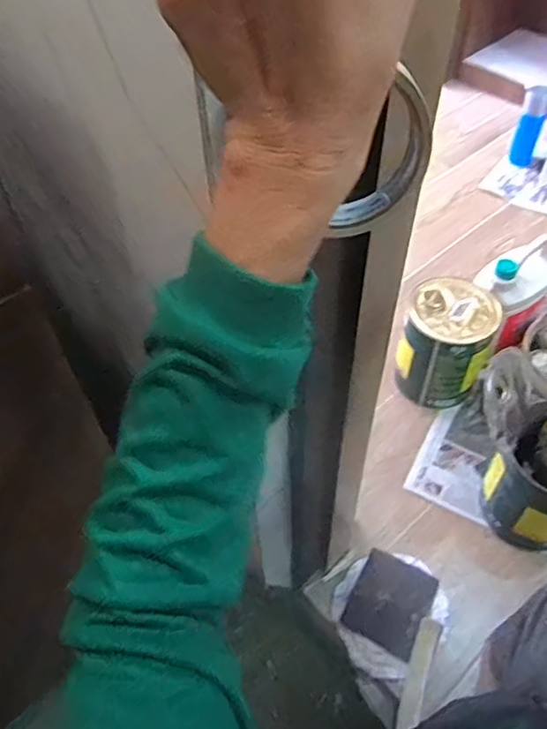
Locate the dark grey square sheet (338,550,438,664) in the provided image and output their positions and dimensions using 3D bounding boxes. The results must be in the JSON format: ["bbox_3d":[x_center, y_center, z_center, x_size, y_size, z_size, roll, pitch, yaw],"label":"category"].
[{"bbox_3d":[0.185,0.370,0.907,0.112,0.014,0.134,24,57,19],"label":"dark grey square sheet"}]

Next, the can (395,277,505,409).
[{"bbox_3d":[0.330,-0.040,1.108,0.155,0.192,0.177,19,55,16],"label":"can"}]

